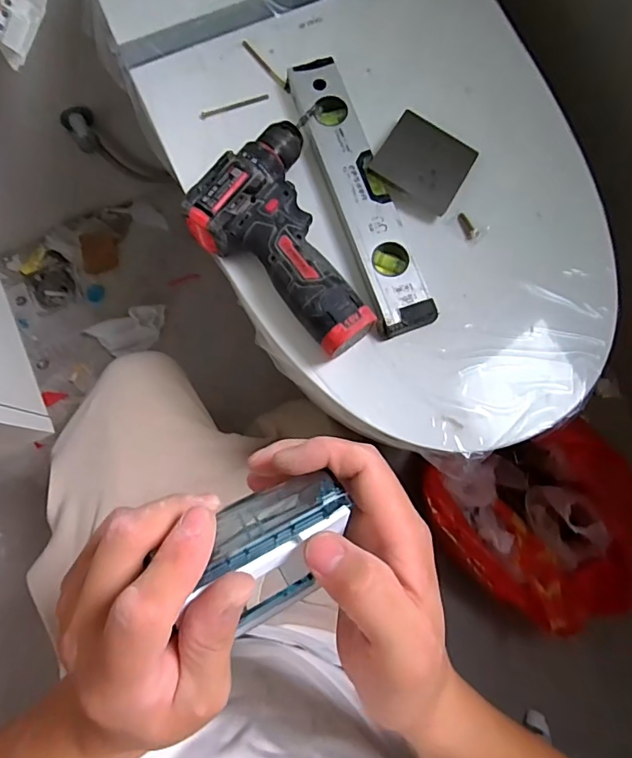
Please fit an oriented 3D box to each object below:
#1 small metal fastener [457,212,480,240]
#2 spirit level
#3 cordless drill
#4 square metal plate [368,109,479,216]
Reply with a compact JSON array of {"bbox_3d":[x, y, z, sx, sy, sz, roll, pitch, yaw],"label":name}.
[{"bbox_3d":[0.148,-0.150,0.477,0.012,0.008,0.032,-21,66,-4],"label":"small metal fastener"},{"bbox_3d":[0.040,-0.179,0.468,0.052,0.023,0.287,-19,79,-4],"label":"spirit level"},{"bbox_3d":[-0.006,-0.131,0.442,0.198,0.057,0.150,42,81,8],"label":"cordless drill"},{"bbox_3d":[0.105,-0.211,0.470,0.084,0.008,0.079,31,77,4],"label":"square metal plate"}]

